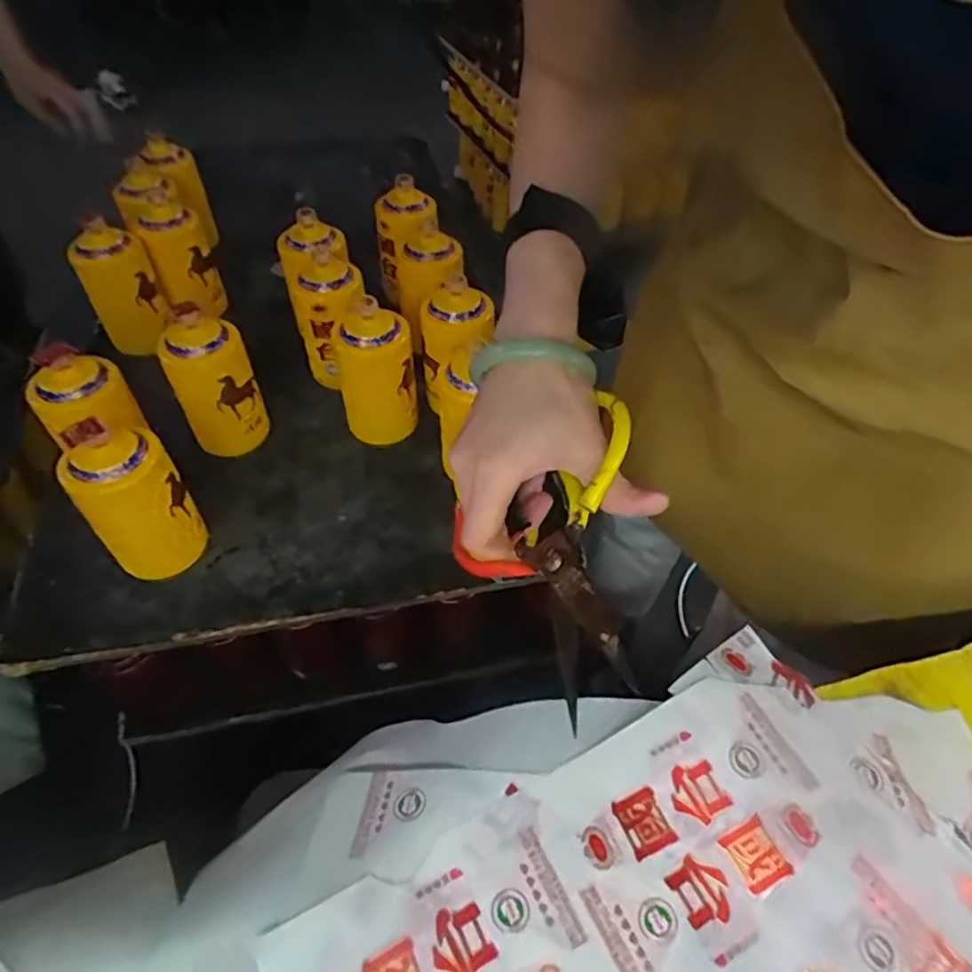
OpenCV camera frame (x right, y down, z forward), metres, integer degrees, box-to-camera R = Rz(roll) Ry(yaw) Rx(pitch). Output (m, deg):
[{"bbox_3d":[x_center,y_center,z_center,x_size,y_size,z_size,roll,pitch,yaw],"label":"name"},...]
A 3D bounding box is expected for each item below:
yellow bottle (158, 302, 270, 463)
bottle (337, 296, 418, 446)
[{"bbox_3d":[-0.320,-0.113,0.747,0.089,0.195,0.077,-22,54,-18],"label":"yellow bottle"},{"bbox_3d":[-0.130,-0.130,0.759,0.088,0.178,0.081,-7,50,-7],"label":"bottle"}]

